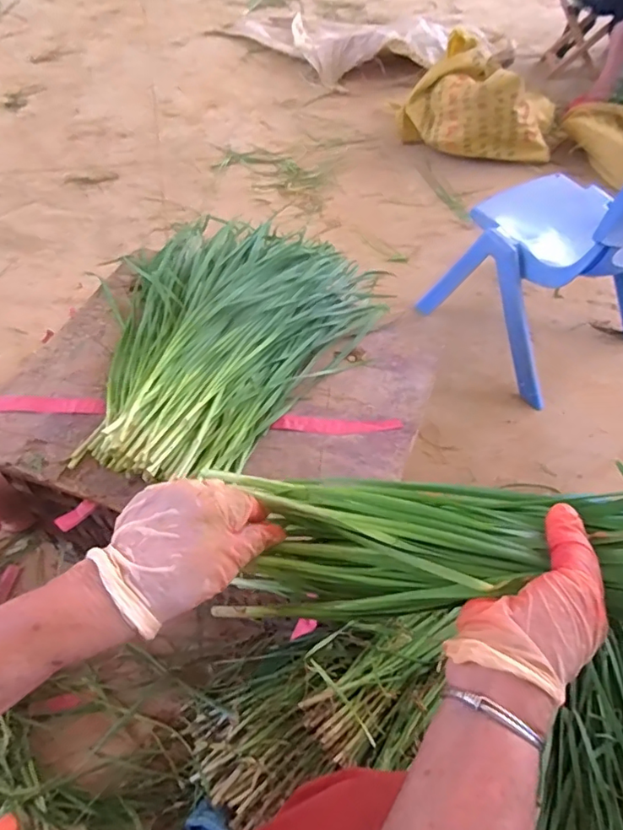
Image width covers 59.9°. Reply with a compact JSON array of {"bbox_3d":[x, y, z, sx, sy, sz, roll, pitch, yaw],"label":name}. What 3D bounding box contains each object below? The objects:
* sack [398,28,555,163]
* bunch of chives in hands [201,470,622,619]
[{"bbox_3d":[0.495,-0.909,1.588,0.445,0.231,0.249,13,55,5],"label":"sack"},{"bbox_3d":[0.198,0.113,0.367,0.531,0.089,0.119,3,53,15],"label":"bunch of chives in hands"}]

